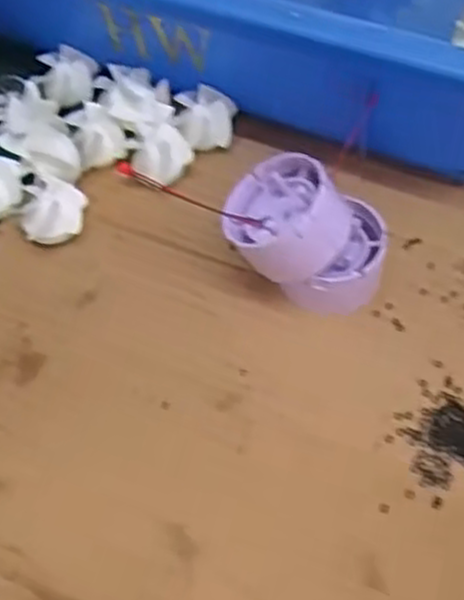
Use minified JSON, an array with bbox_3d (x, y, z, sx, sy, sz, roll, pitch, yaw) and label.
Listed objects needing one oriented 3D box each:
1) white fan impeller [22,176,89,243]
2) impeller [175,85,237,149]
[{"bbox_3d":[-0.083,-0.044,0.363,0.029,0.023,0.034,-12,56,-3],"label":"white fan impeller"},{"bbox_3d":[-0.014,-0.088,0.380,0.029,0.020,0.028,9,57,11],"label":"impeller"}]

